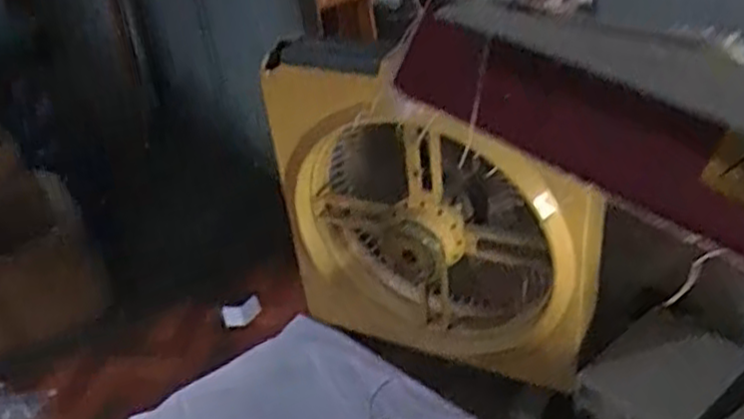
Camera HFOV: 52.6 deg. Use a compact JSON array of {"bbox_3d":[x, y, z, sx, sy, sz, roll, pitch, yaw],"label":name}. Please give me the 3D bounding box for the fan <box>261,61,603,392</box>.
[{"bbox_3d":[0.081,0.017,0.966,0.405,0.419,0.142,9,37,22],"label":"fan"}]

